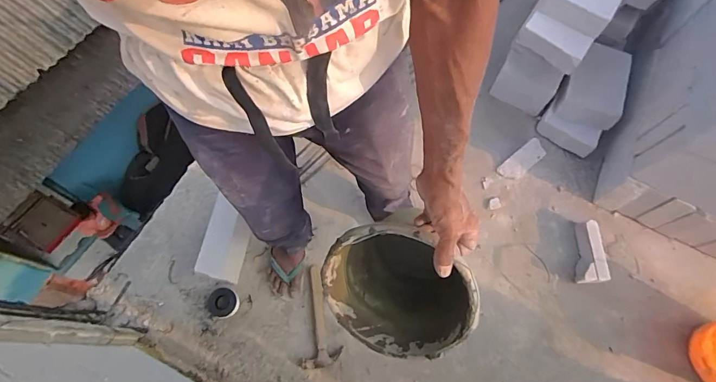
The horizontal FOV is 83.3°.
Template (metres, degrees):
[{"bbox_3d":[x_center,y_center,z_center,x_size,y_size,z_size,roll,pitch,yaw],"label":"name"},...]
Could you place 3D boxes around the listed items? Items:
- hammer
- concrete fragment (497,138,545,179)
[{"bbox_3d":[-0.113,0.378,1.222,0.117,0.026,0.289,-2,69,-2],"label":"hammer"},{"bbox_3d":[0.599,-0.114,1.470,0.194,0.025,0.079,-37,74,-14],"label":"concrete fragment"}]

